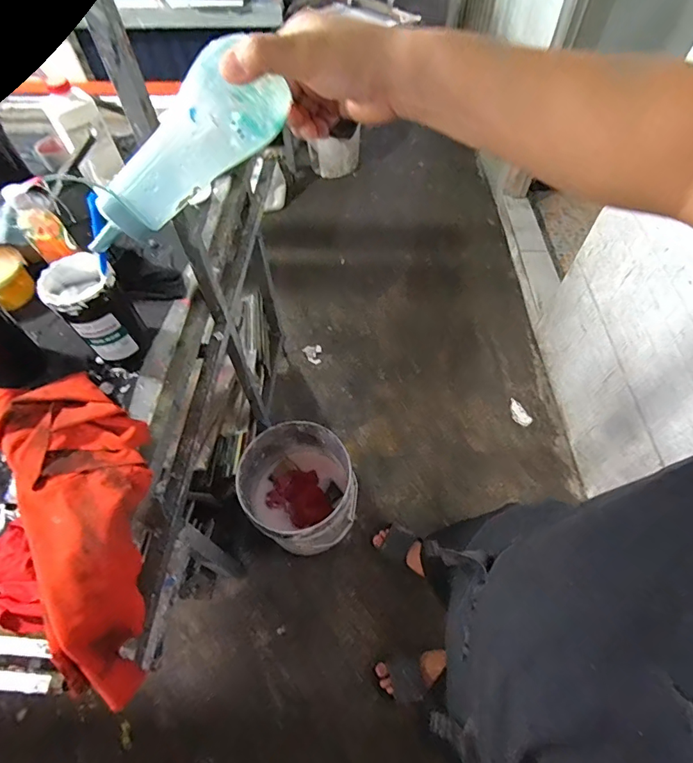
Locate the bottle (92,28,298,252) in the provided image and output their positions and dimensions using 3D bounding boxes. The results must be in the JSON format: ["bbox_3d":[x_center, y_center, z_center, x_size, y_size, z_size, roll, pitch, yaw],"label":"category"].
[{"bbox_3d":[-0.122,-0.174,0.331,0.171,0.056,0.045,-40,63,6],"label":"bottle"}]

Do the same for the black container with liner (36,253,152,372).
[{"bbox_3d":[-0.402,-0.109,0.719,0.106,0.164,0.117,-37,64,-19],"label":"black container with liner"}]

